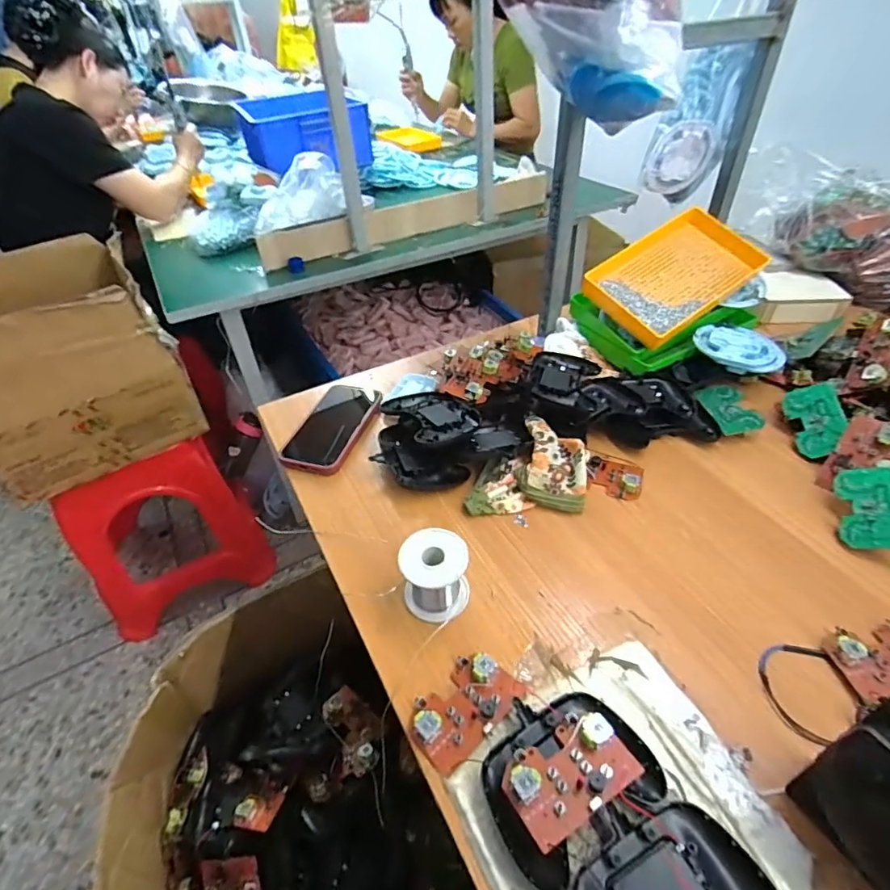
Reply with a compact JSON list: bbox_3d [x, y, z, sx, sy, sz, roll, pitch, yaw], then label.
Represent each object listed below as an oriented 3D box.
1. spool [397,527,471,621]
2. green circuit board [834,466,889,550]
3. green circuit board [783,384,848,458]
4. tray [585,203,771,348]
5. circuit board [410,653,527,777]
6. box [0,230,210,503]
[{"bbox_3d":[-0.010,0.123,0.484,0.061,0.068,0.056,-2,43,2],"label":"spool"},{"bbox_3d":[0.444,0.065,0.534,0.056,0.009,0.092,-16,47,46],"label":"green circuit board"},{"bbox_3d":[0.458,-0.031,0.631,0.056,0.011,0.105,-19,48,36],"label":"green circuit board"},{"bbox_3d":[0.340,-0.255,0.766,0.237,0.033,0.158,-35,69,-15],"label":"tray"},{"bbox_3d":[0.015,0.213,0.419,0.091,0.021,0.056,-34,50,-29],"label":"circuit board"},{"bbox_3d":[-0.792,-0.187,1.056,0.359,0.329,0.423,-30,49,-26],"label":"box"}]

